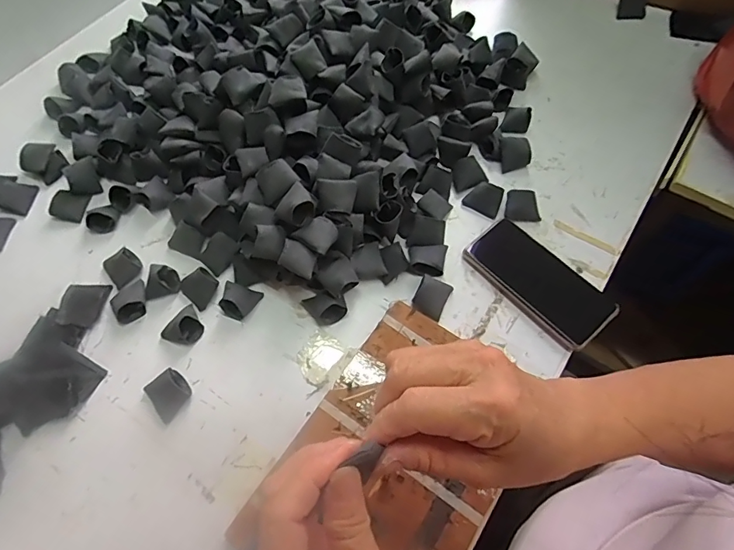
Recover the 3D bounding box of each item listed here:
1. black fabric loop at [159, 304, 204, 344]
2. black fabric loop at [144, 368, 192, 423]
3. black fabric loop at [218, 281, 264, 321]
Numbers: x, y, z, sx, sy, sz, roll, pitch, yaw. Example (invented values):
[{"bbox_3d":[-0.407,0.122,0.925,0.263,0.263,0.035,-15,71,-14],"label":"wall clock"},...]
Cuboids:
[{"bbox_3d":[-0.195,0.051,0.481,0.038,0.031,0.041,0,64,0],"label":"black fabric loop"},{"bbox_3d":[-0.200,0.117,0.456,0.037,0.016,0.045,-40,70,-17],"label":"black fabric loop"},{"bbox_3d":[-0.140,0.026,0.494,0.039,0.024,0.037,14,65,7],"label":"black fabric loop"}]

